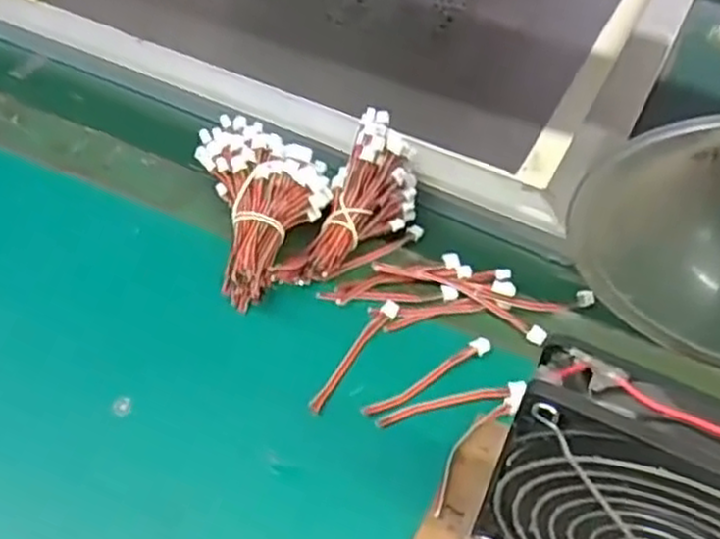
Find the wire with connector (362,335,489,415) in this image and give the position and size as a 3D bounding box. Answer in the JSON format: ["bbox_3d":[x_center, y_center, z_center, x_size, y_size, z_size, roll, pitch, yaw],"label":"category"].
[{"bbox_3d":[0.034,0.053,0.365,0.076,0.004,0.009,-28,56,-23],"label":"wire with connector"}]

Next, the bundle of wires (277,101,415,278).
[{"bbox_3d":[0.000,-0.035,0.419,0.046,0.030,0.115,25,70,18],"label":"bundle of wires"}]

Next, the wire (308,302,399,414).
[{"bbox_3d":[-0.004,0.042,0.372,0.010,0.006,0.074,27,54,20],"label":"wire"}]

